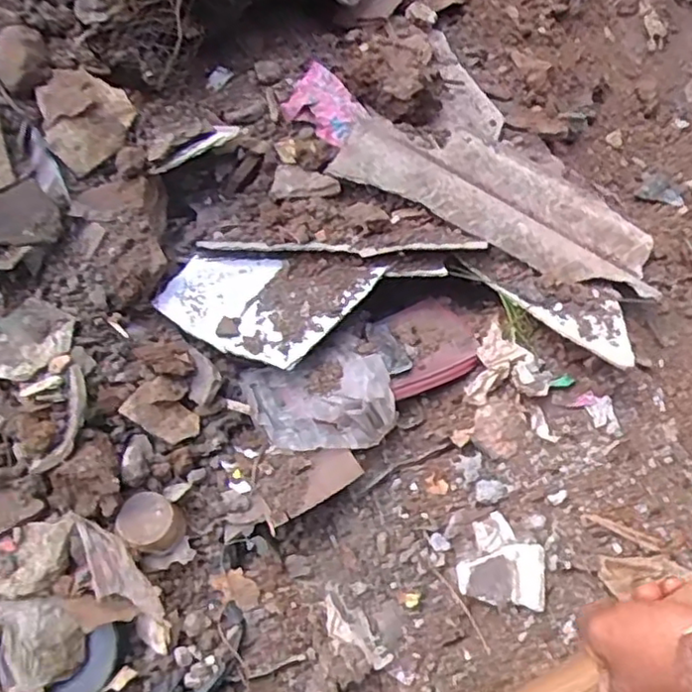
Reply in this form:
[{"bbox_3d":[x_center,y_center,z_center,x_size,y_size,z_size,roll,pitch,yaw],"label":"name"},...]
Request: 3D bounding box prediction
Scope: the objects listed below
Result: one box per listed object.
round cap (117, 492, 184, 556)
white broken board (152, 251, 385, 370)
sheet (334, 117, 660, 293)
[{"bbox_3d":[-0.156,0.142,0.549,0.048,0.024,0.042,24,64,11],"label":"round cap"},{"bbox_3d":[-0.073,-0.035,0.620,0.194,0.011,0.107,1,61,6],"label":"white broken board"},{"bbox_3d":[0.152,-0.142,0.667,0.318,0.031,0.107,27,58,-2],"label":"sheet"}]

